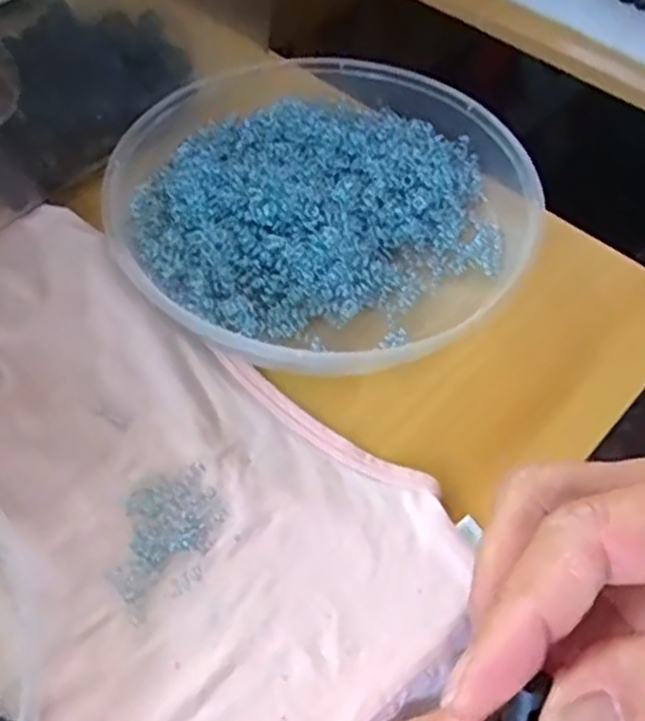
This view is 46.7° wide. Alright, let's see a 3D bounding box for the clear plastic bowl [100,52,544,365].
[{"bbox_3d":[-0.007,-0.103,0.426,0.222,0.030,0.232,1,55,-1],"label":"clear plastic bowl"}]

